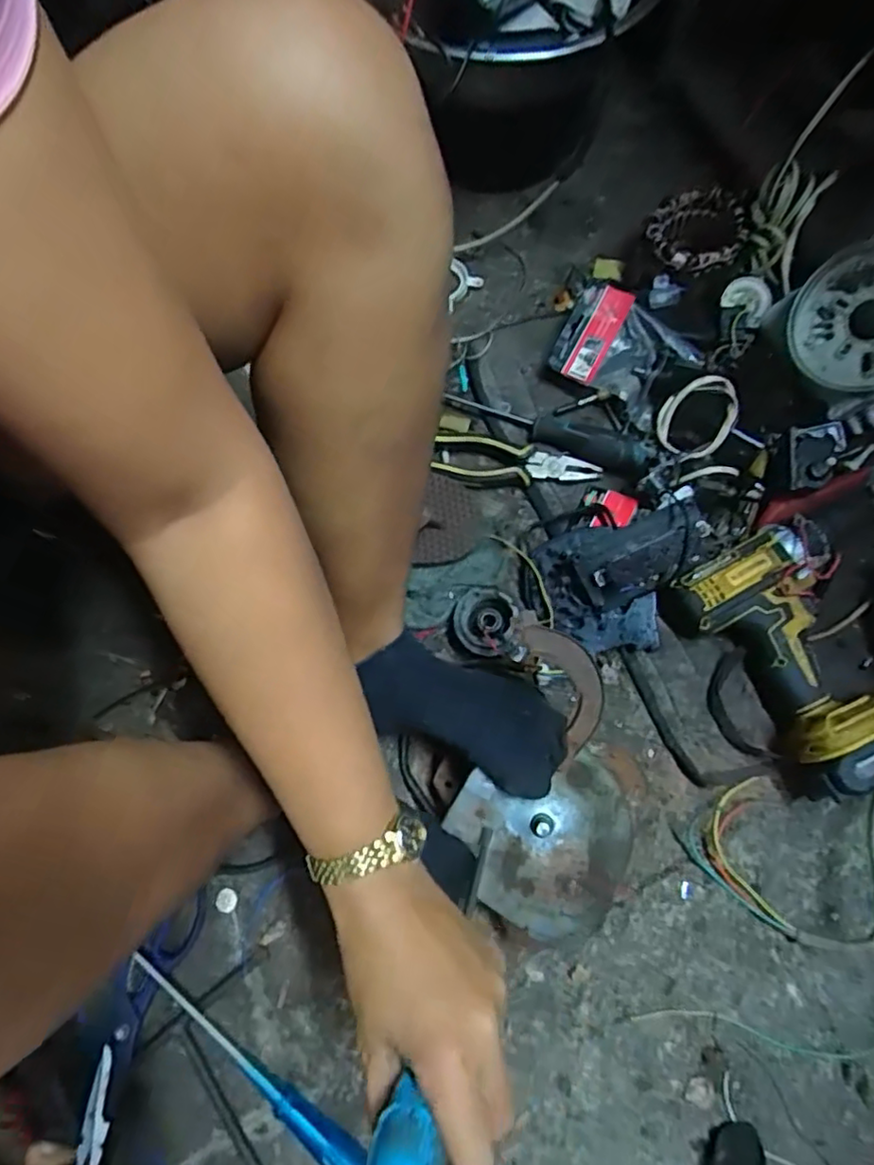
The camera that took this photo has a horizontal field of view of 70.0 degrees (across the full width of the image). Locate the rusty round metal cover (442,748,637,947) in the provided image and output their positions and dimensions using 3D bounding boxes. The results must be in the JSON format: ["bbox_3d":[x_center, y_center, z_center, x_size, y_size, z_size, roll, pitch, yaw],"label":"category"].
[{"bbox_3d":[0.076,0.184,0.460,0.125,0.009,0.125,-3,73,9],"label":"rusty round metal cover"}]

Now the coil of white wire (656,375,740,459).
[{"bbox_3d":[0.240,-0.151,0.572,0.061,0.016,0.077,44,101,8],"label":"coil of white wire"}]

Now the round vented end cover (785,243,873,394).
[{"bbox_3d":[0.375,-0.228,0.545,0.121,0.016,0.112,4,97,36],"label":"round vented end cover"}]

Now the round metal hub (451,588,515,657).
[{"bbox_3d":[0.042,0.037,0.571,0.054,0.027,0.057,-1,73,2],"label":"round metal hub"}]

